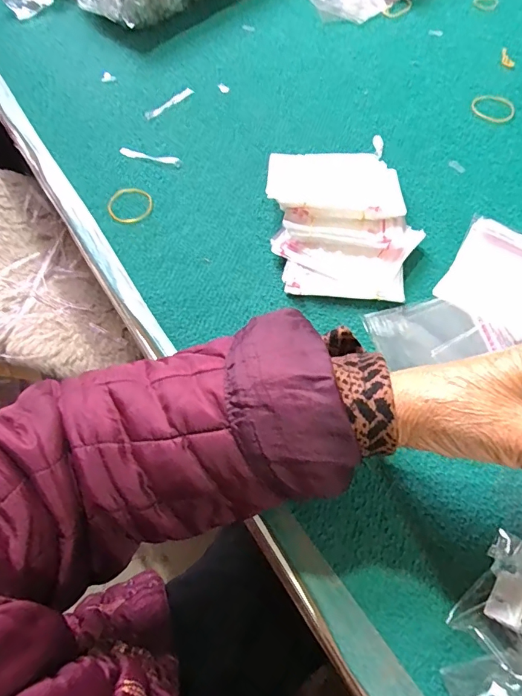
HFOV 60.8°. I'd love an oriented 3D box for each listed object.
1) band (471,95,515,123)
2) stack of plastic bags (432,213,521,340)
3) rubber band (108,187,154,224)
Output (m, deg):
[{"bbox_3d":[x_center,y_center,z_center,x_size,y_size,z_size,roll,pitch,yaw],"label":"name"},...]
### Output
[{"bbox_3d":[0.249,-0.258,0.477,0.044,0.004,0.045,-1,61,2],"label":"band"},{"bbox_3d":[0.197,-0.060,0.364,0.078,0.009,0.098,33,67,19],"label":"stack of plastic bags"},{"bbox_3d":[-0.125,-0.135,0.420,0.044,0.006,0.042,-1,61,2],"label":"rubber band"}]

